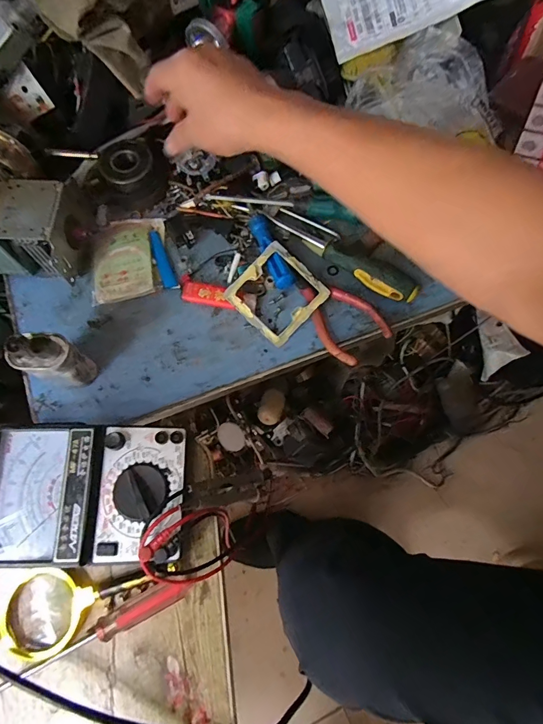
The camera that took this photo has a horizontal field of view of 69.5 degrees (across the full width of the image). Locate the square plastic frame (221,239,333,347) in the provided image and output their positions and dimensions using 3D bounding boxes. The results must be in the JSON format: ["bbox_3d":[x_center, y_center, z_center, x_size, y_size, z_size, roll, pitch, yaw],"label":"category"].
[{"bbox_3d":[0.006,-0.073,0.418,0.083,0.005,0.082,44,89,1],"label":"square plastic frame"}]

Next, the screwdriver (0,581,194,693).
[{"bbox_3d":[-0.148,0.224,0.321,0.173,0.019,0.018,-24,74,-8],"label":"screwdriver"}]

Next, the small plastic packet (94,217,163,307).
[{"bbox_3d":[-0.161,-0.116,0.439,0.079,0.010,0.102,-8,72,-3],"label":"small plastic packet"}]

